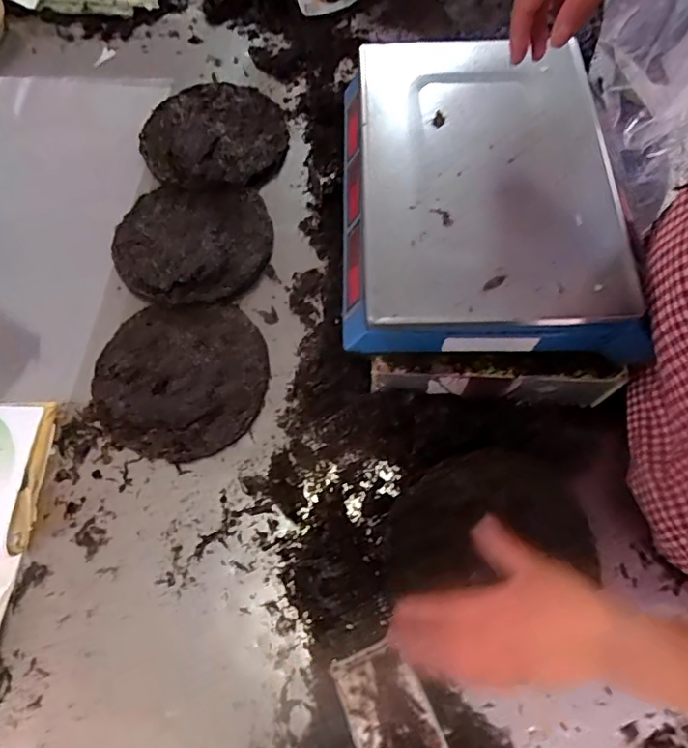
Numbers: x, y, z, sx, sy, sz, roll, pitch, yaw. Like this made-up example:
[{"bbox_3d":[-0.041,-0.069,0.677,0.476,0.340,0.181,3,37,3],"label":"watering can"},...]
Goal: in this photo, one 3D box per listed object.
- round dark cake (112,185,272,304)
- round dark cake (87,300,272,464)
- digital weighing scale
[{"bbox_3d":[-0.196,-0.170,0.693,0.195,0.028,0.173,4,67,1],"label":"round dark cake"},{"bbox_3d":[-0.188,0.003,0.625,0.189,0.019,0.189,0,67,-1],"label":"round dark cake"},{"bbox_3d":[0.120,-0.186,0.528,0.235,0.083,0.324,-1,67,1],"label":"digital weighing scale"}]

